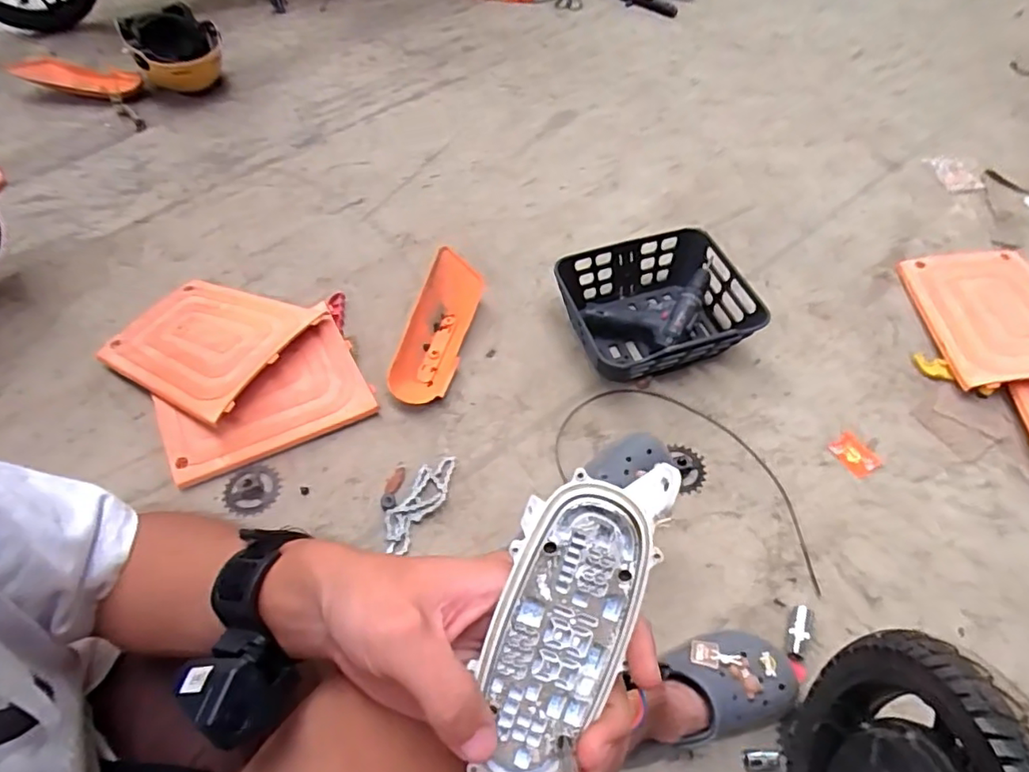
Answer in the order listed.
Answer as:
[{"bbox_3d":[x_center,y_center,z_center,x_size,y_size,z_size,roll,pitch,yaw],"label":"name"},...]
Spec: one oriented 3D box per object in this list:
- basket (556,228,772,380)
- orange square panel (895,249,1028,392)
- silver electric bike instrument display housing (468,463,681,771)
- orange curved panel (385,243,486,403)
[{"bbox_3d":[0.267,-0.143,1.046,0.321,0.128,0.266,-16,58,-11],"label":"basket"},{"bbox_3d":[0.905,-0.140,1.080,0.230,0.023,0.318,-8,52,11],"label":"orange square panel"},{"bbox_3d":[0.019,0.092,0.227,0.053,0.015,0.133,22,90,14],"label":"silver electric bike instrument display housing"},{"bbox_3d":[-0.143,-0.107,1.062,0.116,0.062,0.322,14,58,9],"label":"orange curved panel"}]

